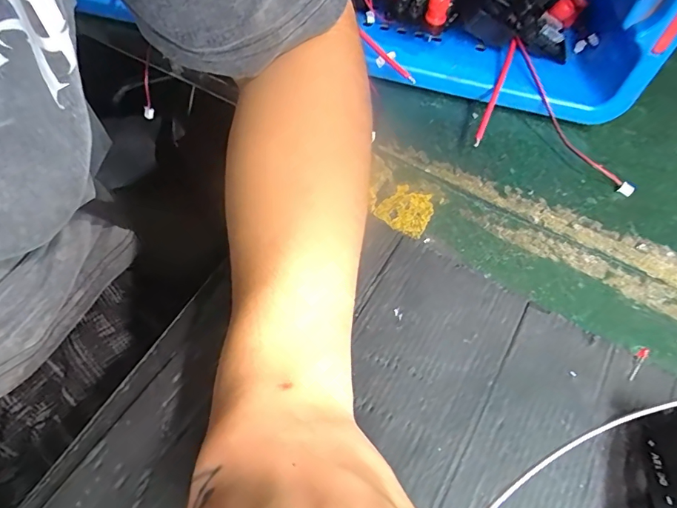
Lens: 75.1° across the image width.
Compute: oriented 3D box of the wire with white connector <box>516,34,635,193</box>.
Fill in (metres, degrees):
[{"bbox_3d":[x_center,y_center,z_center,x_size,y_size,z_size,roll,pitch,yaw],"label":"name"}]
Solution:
[{"bbox_3d":[0.169,-0.102,0.330,0.018,0.014,0.143,-23,75,-16],"label":"wire with white connector"}]

